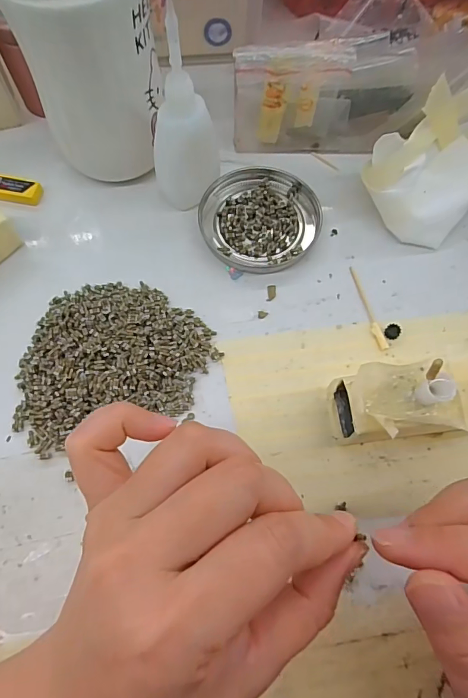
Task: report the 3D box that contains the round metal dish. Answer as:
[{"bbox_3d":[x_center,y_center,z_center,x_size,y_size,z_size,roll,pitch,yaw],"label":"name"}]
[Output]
[{"bbox_3d":[0.019,-0.091,0.290,0.077,0.009,0.082,0,69,-1],"label":"round metal dish"}]

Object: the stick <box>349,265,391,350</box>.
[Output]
[{"bbox_3d":[0.083,-0.026,0.268,0.006,0.004,0.059,-14,70,-6],"label":"stick"}]

